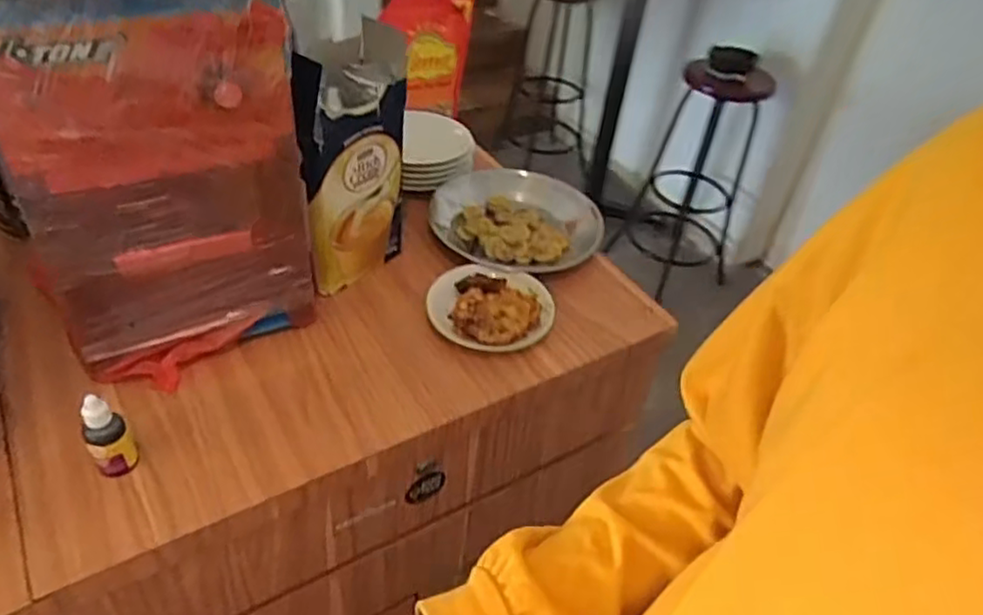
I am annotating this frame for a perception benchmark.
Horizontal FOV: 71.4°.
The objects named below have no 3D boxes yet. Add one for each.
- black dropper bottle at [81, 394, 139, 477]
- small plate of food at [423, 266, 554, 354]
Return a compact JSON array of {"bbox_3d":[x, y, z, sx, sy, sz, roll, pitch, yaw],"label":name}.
[{"bbox_3d":[-0.305,0.099,0.541,0.030,0.081,0.031,-21,48,-29],"label":"black dropper bottle"},{"bbox_3d":[0.000,-0.004,0.723,0.127,0.035,0.118,4,41,-3],"label":"small plate of food"}]

